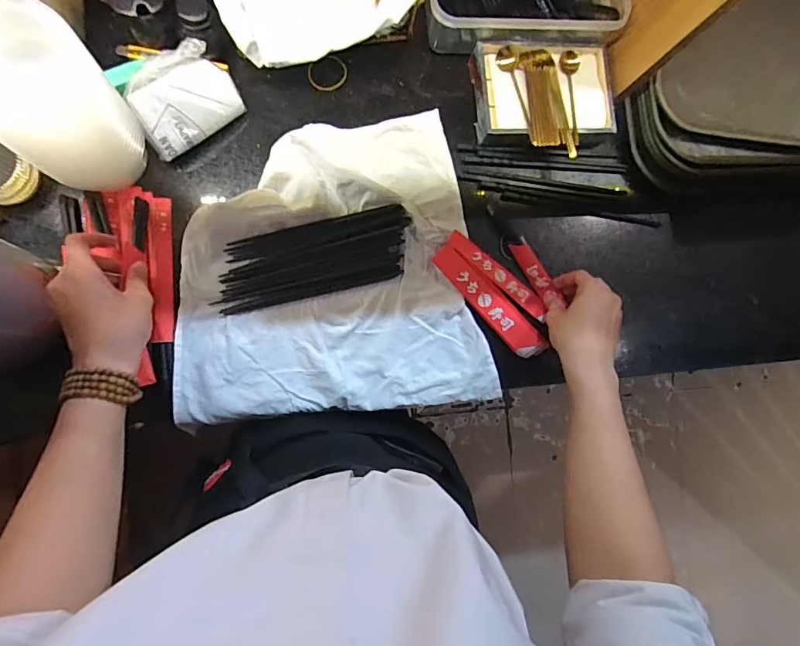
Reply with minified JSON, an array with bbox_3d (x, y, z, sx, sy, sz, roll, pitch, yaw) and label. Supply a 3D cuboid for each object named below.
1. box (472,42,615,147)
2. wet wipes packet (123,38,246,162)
[{"bbox_3d":[0.190,-0.294,0.586,0.183,0.037,0.143,-6,89,-9],"label":"box"},{"bbox_3d":[-0.242,-0.248,0.500,0.113,0.030,0.088,-37,138,-6],"label":"wet wipes packet"}]

